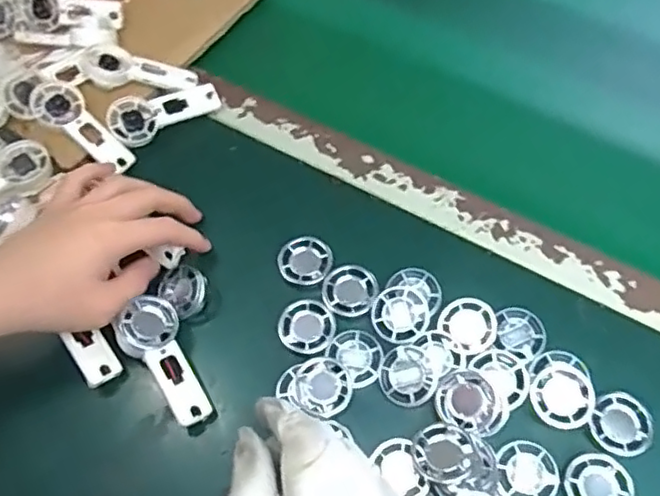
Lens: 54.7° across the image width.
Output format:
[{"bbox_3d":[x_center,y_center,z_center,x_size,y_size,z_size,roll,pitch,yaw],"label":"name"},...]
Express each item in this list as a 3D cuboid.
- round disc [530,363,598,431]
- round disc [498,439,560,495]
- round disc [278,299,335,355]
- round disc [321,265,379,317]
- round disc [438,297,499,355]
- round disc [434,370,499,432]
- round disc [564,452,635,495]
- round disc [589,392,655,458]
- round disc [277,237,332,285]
[{"bbox_3d":[0.151,0.097,0.414,0.042,0.007,0.040,-1,62,2],"label":"round disc"},{"bbox_3d":[0.123,0.141,0.398,0.036,0.004,0.040,4,62,5],"label":"round disc"},{"bbox_3d":[-0.017,0.056,0.450,0.039,0.004,0.039,-1,62,2],"label":"round disc"},{"bbox_3d":[0.015,0.030,0.459,0.039,0.004,0.038,-1,62,2],"label":"round disc"},{"bbox_3d":[0.097,0.053,0.440,0.037,0.004,0.038,-1,62,2],"label":"round disc"},{"bbox_3d":[0.088,0.099,0.413,0.039,0.009,0.037,-1,62,2],"label":"round disc"},{"bbox_3d":[0.165,0.147,0.392,0.038,0.008,0.040,-1,62,2],"label":"round disc"},{"bbox_3d":[0.186,0.114,0.408,0.041,0.009,0.038,-1,62,2],"label":"round disc"},{"bbox_3d":[-0.018,0.010,0.473,0.039,0.004,0.037,-25,66,-10],"label":"round disc"}]

